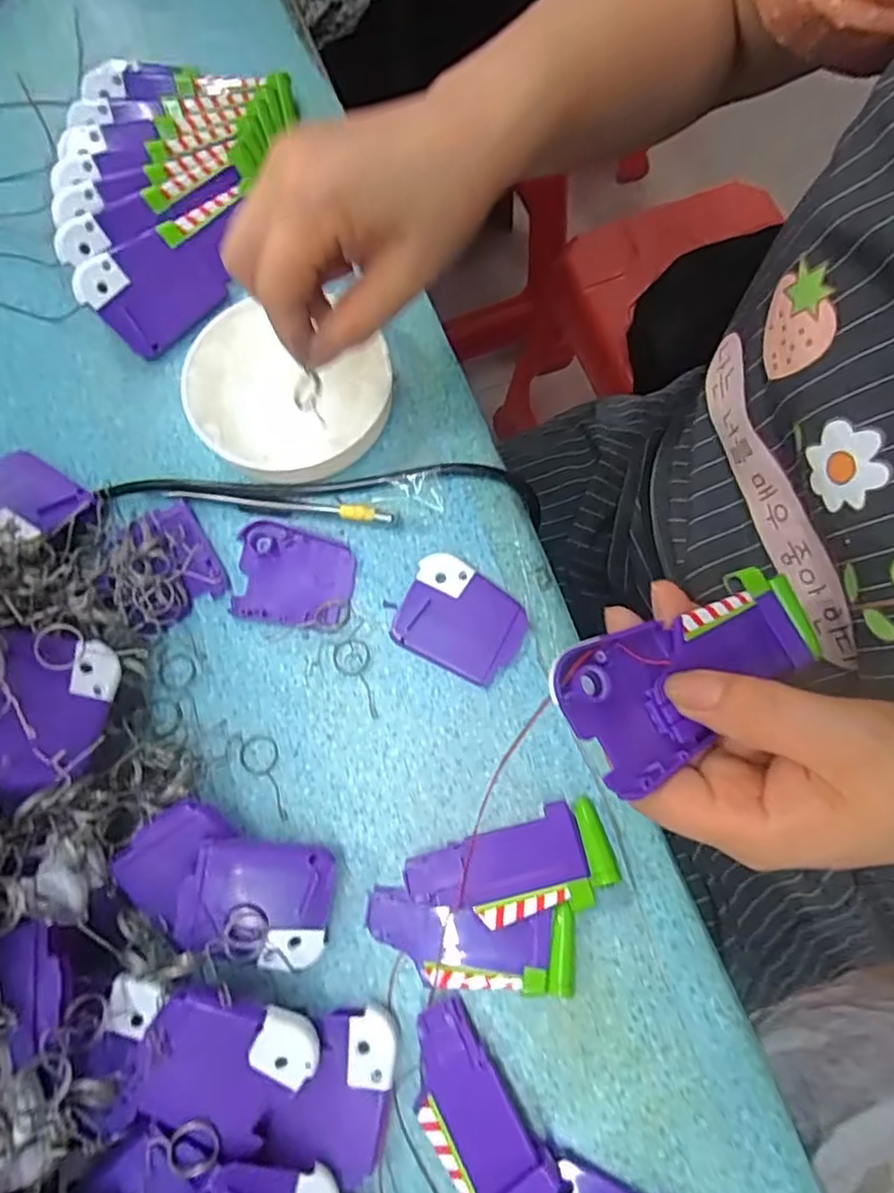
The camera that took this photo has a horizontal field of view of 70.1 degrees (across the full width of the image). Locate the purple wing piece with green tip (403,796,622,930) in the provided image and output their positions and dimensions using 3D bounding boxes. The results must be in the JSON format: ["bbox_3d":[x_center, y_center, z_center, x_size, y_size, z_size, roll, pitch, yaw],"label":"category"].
[{"bbox_3d":[0.029,0.123,0.284,0.088,0.013,0.040,-18,59,0],"label":"purple wing piece with green tip"}]

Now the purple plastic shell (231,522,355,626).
[{"bbox_3d":[-0.078,-0.011,0.326,0.060,0.006,0.050,6,74,2],"label":"purple plastic shell"}]

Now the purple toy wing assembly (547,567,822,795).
[{"bbox_3d":[0.092,0.027,0.236,0.116,0.012,0.051,-20,74,-25],"label":"purple toy wing assembly"}]

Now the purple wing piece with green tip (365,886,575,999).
[{"bbox_3d":[0.009,0.149,0.276,0.088,0.014,0.036,4,74,1],"label":"purple wing piece with green tip"}]

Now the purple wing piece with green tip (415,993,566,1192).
[{"bbox_3d":[0.012,0.212,0.255,0.041,0.016,0.086,-28,76,-7],"label":"purple wing piece with green tip"}]

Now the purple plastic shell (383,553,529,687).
[{"bbox_3d":[0.005,0.012,0.318,0.064,0.008,0.049,34,77,9],"label":"purple plastic shell"}]

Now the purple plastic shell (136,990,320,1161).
[{"bbox_3d":[-0.084,0.181,0.241,0.059,0.015,0.050,16,75,5],"label":"purple plastic shell"}]

